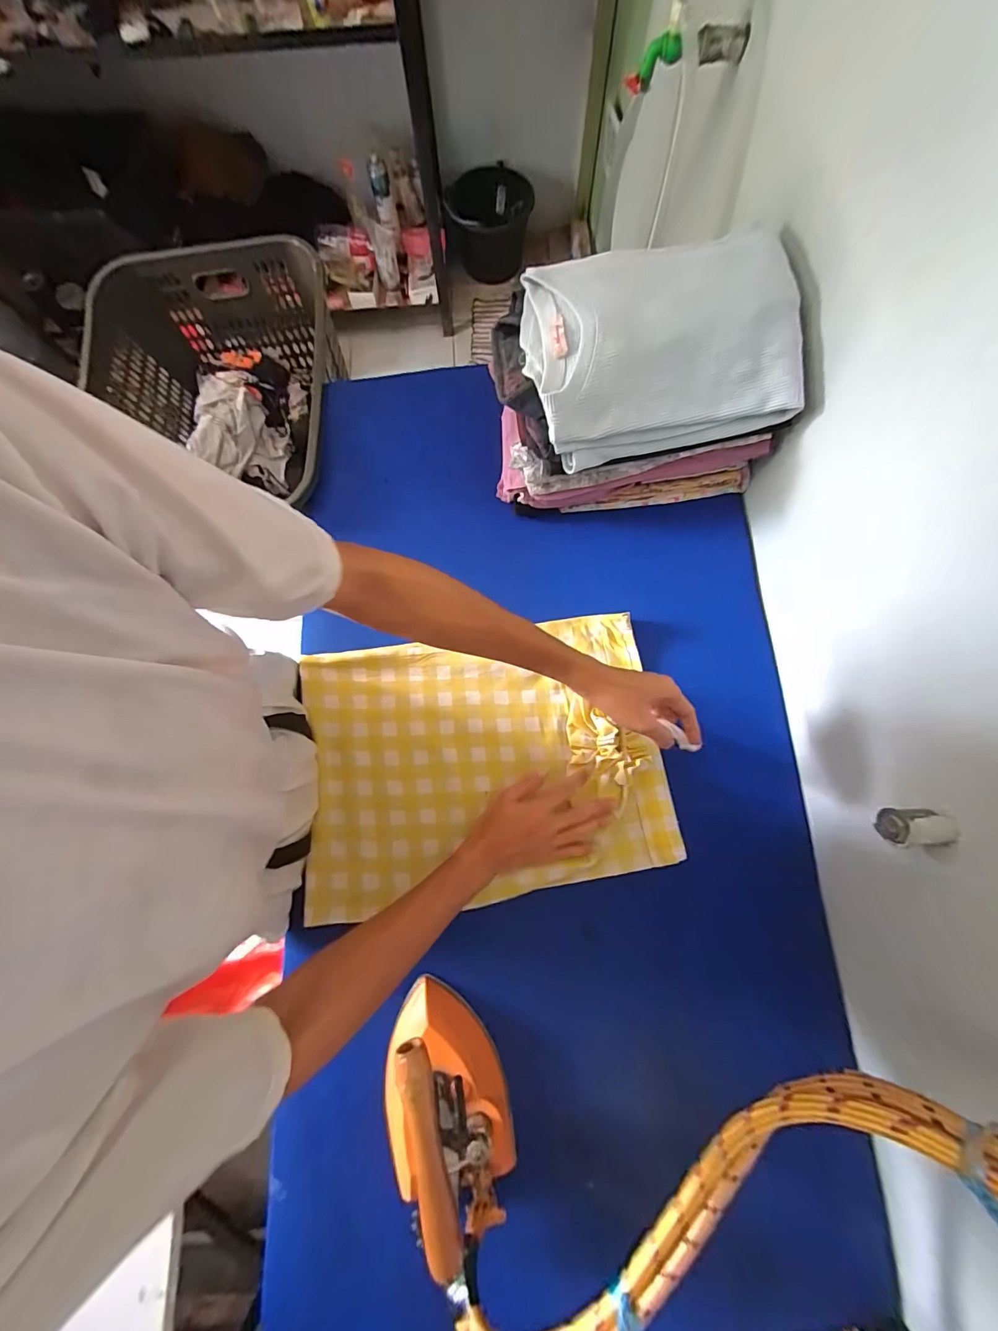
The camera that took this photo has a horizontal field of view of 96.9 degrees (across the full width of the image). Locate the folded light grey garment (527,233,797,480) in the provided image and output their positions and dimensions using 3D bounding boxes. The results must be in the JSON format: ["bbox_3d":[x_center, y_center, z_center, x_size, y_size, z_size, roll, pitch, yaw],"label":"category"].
[{"bbox_3d":[0.178,-0.385,0.524,0.280,0.108,0.232,-8,77,-1],"label":"folded light grey garment"}]

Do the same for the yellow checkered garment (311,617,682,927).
[{"bbox_3d":[-0.022,0.117,0.568,0.448,0.041,0.330,-8,77,-1],"label":"yellow checkered garment"}]

